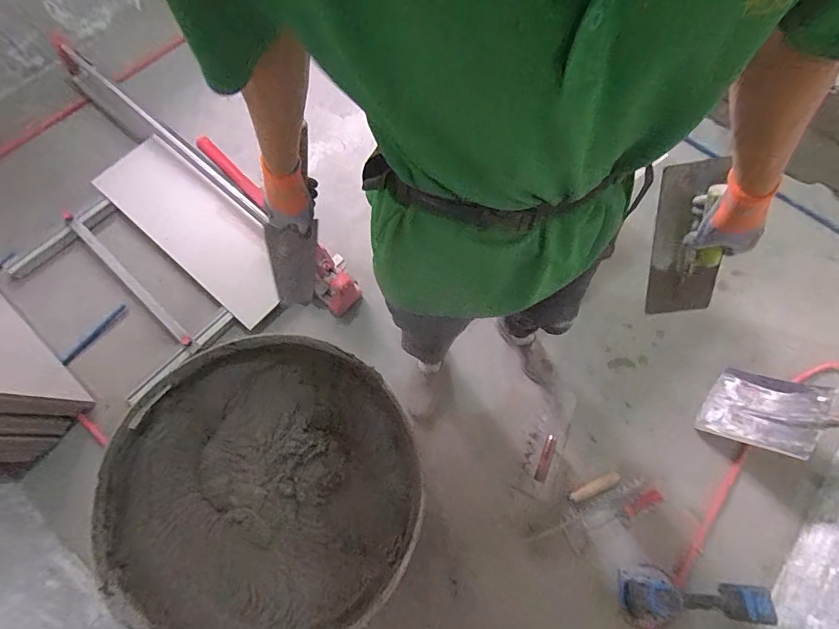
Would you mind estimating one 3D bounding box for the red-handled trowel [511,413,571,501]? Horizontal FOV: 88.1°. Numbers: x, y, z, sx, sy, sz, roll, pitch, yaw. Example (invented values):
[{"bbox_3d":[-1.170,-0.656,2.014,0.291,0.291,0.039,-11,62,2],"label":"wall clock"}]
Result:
[{"bbox_3d":[0.357,0.401,1.229,0.103,0.083,0.232,25,71,7],"label":"red-handled trowel"}]

